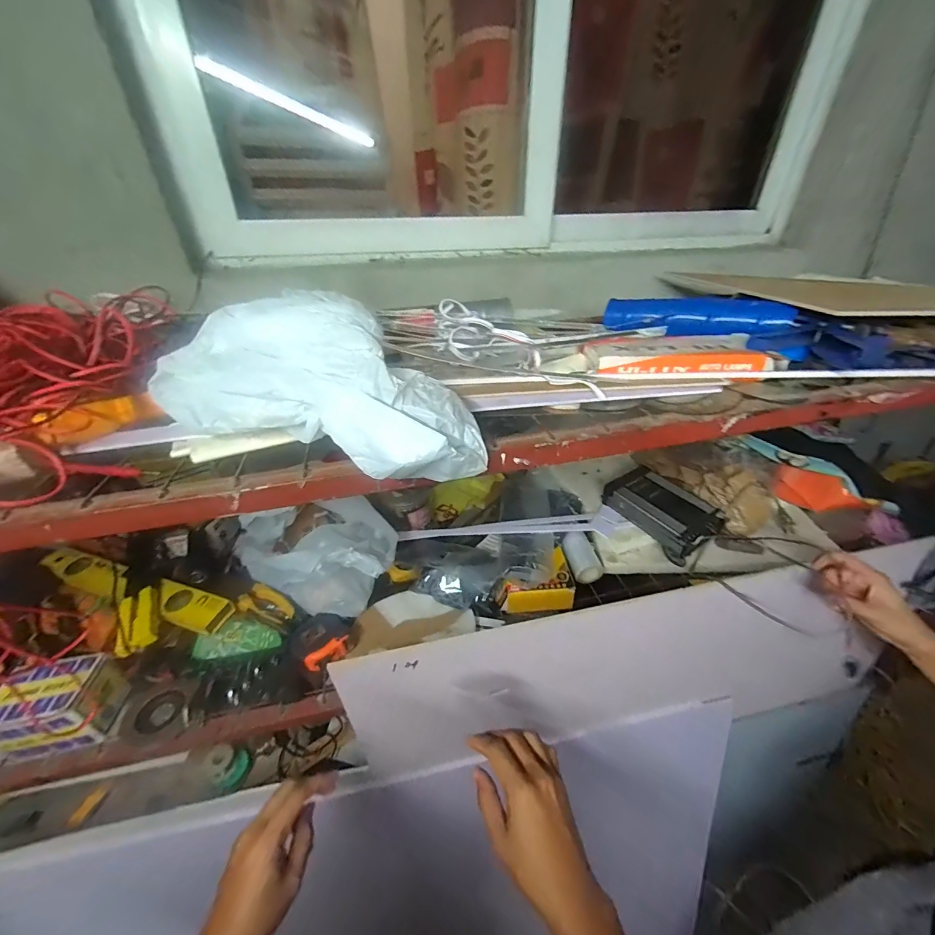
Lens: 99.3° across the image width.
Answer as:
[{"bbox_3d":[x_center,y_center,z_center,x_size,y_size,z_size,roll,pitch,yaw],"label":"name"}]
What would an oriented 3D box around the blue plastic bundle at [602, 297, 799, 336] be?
[{"bbox_3d":[0.305,-0.209,0.546,0.227,0.040,0.073,17,38,25],"label":"blue plastic bundle"}]

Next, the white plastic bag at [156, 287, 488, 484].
[{"bbox_3d":[-0.118,-0.075,0.351,0.289,0.108,0.126,21,39,10],"label":"white plastic bag"}]

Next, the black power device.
[{"bbox_3d":[0.354,0.078,0.739,0.101,0.073,0.184,-22,39,-27],"label":"black power device"}]

